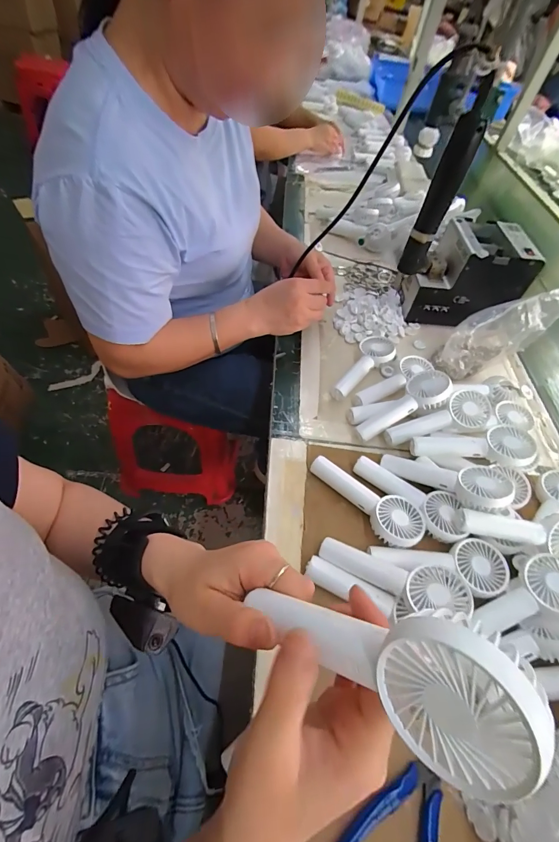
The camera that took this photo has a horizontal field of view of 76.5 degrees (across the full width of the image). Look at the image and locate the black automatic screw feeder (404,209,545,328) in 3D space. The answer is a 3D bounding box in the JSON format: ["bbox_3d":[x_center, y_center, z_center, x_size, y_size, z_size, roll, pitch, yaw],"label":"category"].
[{"bbox_3d":[0.327,-0.266,0.638,0.175,0.132,0.126,6,53,-5],"label":"black automatic screw feeder"}]

